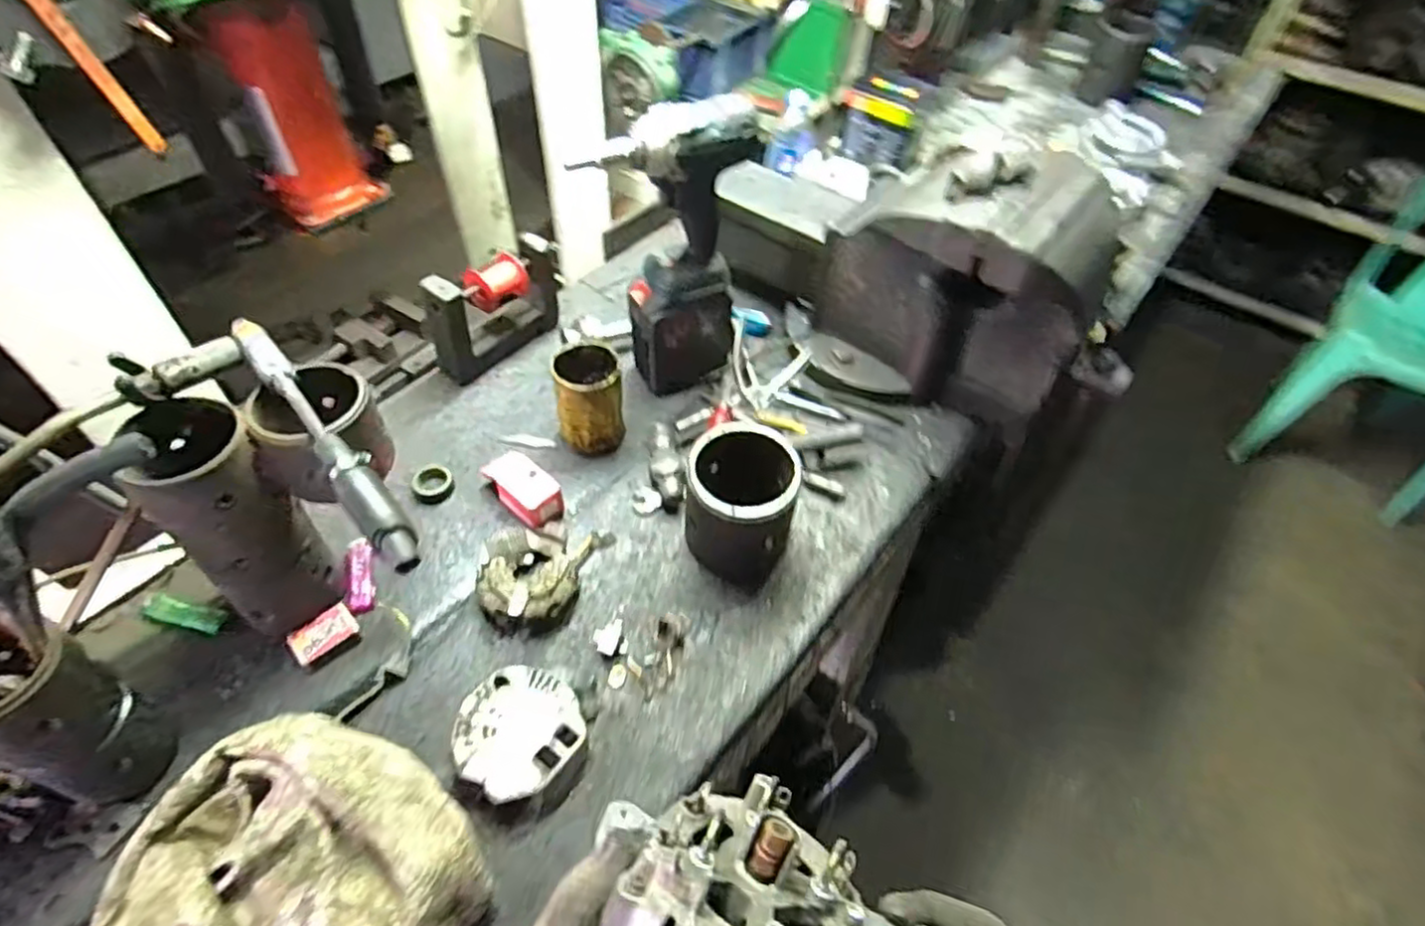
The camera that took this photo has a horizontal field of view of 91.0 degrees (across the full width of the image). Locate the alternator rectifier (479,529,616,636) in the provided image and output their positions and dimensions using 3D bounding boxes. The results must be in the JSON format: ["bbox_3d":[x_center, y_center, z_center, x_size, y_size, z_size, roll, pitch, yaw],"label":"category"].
[{"bbox_3d":[-0.172,0.109,0.702,0.125,0.038,0.114,1,50,-2],"label":"alternator rectifier"}]

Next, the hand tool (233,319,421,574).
[{"bbox_3d":[-0.282,-0.020,0.506,0.029,0.032,0.268,-33,59,-26],"label":"hand tool"}]

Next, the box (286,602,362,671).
[{"bbox_3d":[-0.359,0.161,0.650,0.041,0.019,0.056,35,57,24],"label":"box"}]

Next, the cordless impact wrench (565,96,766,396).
[{"bbox_3d":[-0.037,-0.224,0.788,0.165,0.319,0.072,-29,57,-24],"label":"cordless impact wrench"}]

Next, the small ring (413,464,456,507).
[{"bbox_3d":[-0.309,0.022,0.773,0.039,0.020,0.047,-20,54,-18],"label":"small ring"}]

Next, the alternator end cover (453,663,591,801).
[{"bbox_3d":[-0.167,0.235,0.608,0.103,0.030,0.103,28,55,19],"label":"alternator end cover"}]

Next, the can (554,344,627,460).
[{"bbox_3d":[-0.136,-0.071,0.789,0.070,0.112,0.066,1,50,-2],"label":"can"}]

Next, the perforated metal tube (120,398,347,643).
[{"bbox_3d":[-0.392,0.052,0.591,0.093,0.212,0.086,-33,59,-26],"label":"perforated metal tube"}]

